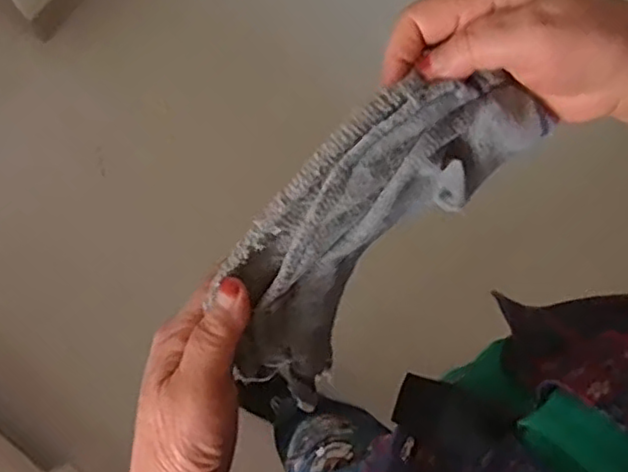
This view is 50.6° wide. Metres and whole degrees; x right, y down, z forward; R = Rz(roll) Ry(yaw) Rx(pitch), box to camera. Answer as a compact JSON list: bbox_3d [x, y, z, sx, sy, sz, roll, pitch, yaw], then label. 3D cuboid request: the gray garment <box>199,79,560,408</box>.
[{"bbox_3d":[0.020,0.001,0.350,0.074,0.080,0.217,42,103,7],"label":"gray garment"}]

